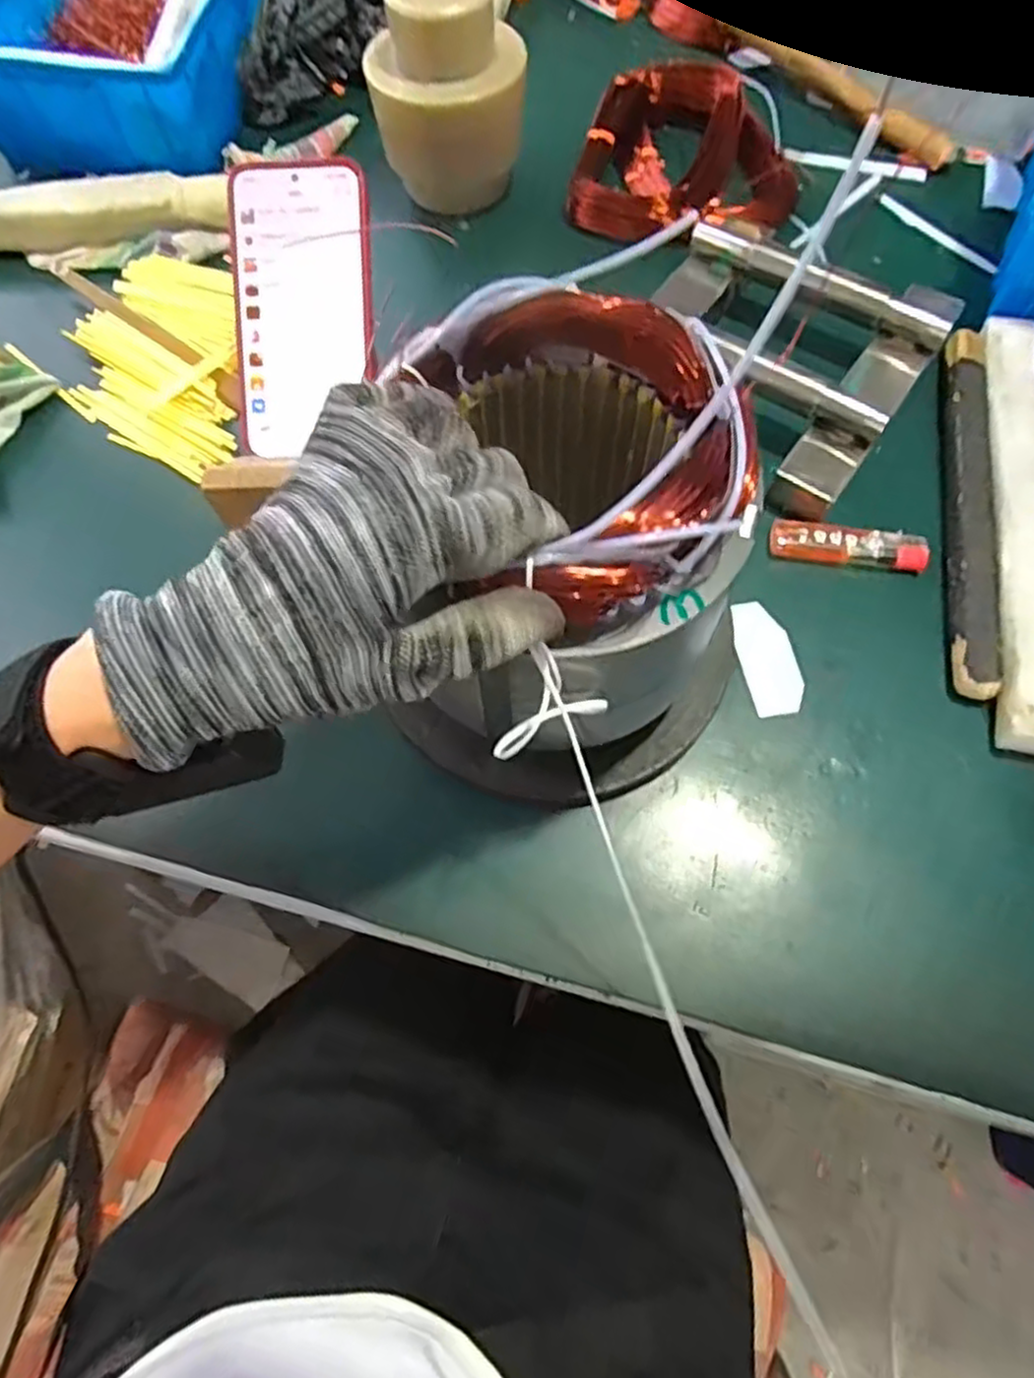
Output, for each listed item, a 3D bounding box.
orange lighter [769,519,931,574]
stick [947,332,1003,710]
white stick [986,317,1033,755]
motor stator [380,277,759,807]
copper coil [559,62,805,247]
[{"bbox_3d":[0.194,-0.084,0.426,0.086,0.013,0.022,11,66,7],"label":"orange lighter"},{"bbox_3d":[0.267,-0.113,0.432,0.023,0.019,0.261,10,66,7],"label":"stick"},{"bbox_3d":[0.294,-0.104,0.425,0.036,0.024,0.300,11,66,7],"label":"white stick"},{"bbox_3d":[0.029,-0.051,0.312,0.148,0.196,0.146,14,67,8],"label":"motor stator"},{"bbox_3d":[0.131,-0.408,0.568,0.177,0.059,0.146,27,69,14],"label":"copper coil"}]

